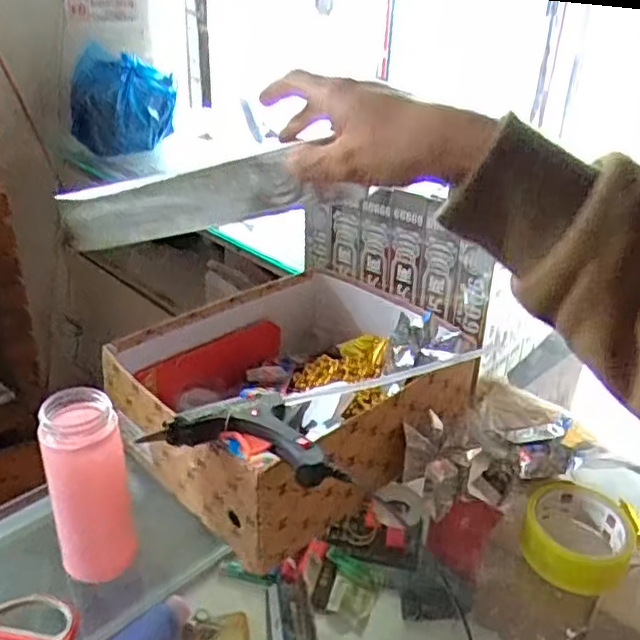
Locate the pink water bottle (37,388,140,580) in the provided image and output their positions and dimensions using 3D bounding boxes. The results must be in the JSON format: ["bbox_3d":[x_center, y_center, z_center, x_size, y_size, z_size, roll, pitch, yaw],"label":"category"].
[{"bbox_3d":[-0.188,0.136,0.547,0.065,0.155,0.053,-11,33,-23],"label":"pink water bottle"}]

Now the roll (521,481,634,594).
[{"bbox_3d":[0.234,0.200,0.616,0.095,0.048,0.097,2,30,-1],"label":"roll"}]

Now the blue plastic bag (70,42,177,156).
[{"bbox_3d":[-0.455,-0.508,1.575,0.140,0.212,0.215,24,36,31],"label":"blue plastic bag"}]

